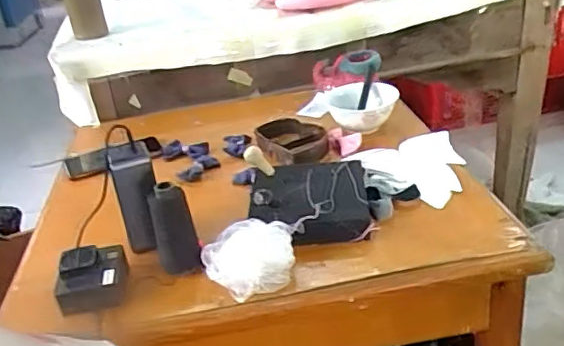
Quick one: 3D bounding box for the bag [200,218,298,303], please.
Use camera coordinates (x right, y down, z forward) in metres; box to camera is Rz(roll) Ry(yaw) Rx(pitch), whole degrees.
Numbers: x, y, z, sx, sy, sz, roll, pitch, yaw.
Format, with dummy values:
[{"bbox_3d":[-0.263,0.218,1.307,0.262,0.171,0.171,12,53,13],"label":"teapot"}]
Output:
[{"bbox_3d":[-0.036,0.099,0.650,0.099,0.055,0.070,-13,29,-11],"label":"bag"}]

